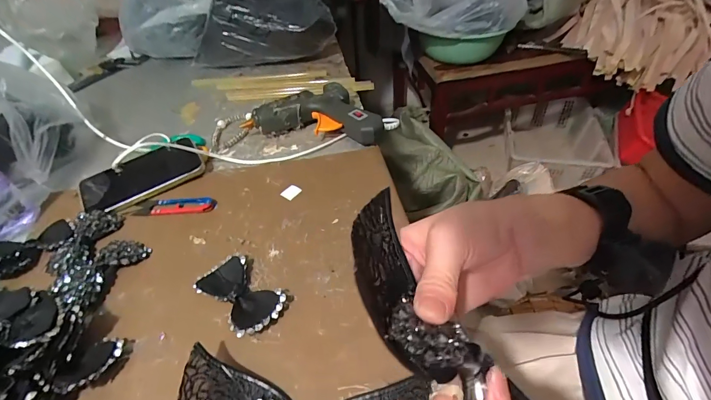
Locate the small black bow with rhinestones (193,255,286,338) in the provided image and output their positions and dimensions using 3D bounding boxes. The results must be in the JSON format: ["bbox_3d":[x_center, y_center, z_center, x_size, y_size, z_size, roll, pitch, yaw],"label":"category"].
[{"bbox_3d":[-0.114,0.094,0.355,0.092,0.018,0.054,31,55,31],"label":"small black bow with rhinestones"}]

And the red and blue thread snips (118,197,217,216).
[{"bbox_3d":[-0.243,0.007,0.462,0.121,0.007,0.027,-2,44,3],"label":"red and blue thread snips"}]

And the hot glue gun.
[{"bbox_3d":[-0.045,-0.140,0.566,0.226,0.047,0.125,8,46,13],"label":"hot glue gun"}]

